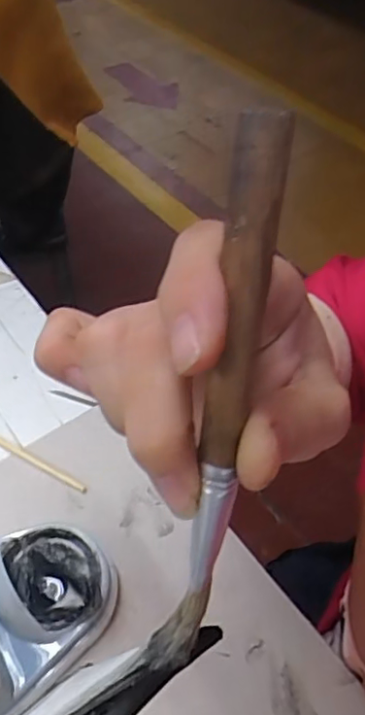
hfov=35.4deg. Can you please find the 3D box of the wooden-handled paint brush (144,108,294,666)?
[{"bbox_3d":[0.009,0.015,0.138,0.012,0.138,0.010,10,17,8],"label":"wooden-handled paint brush"}]

